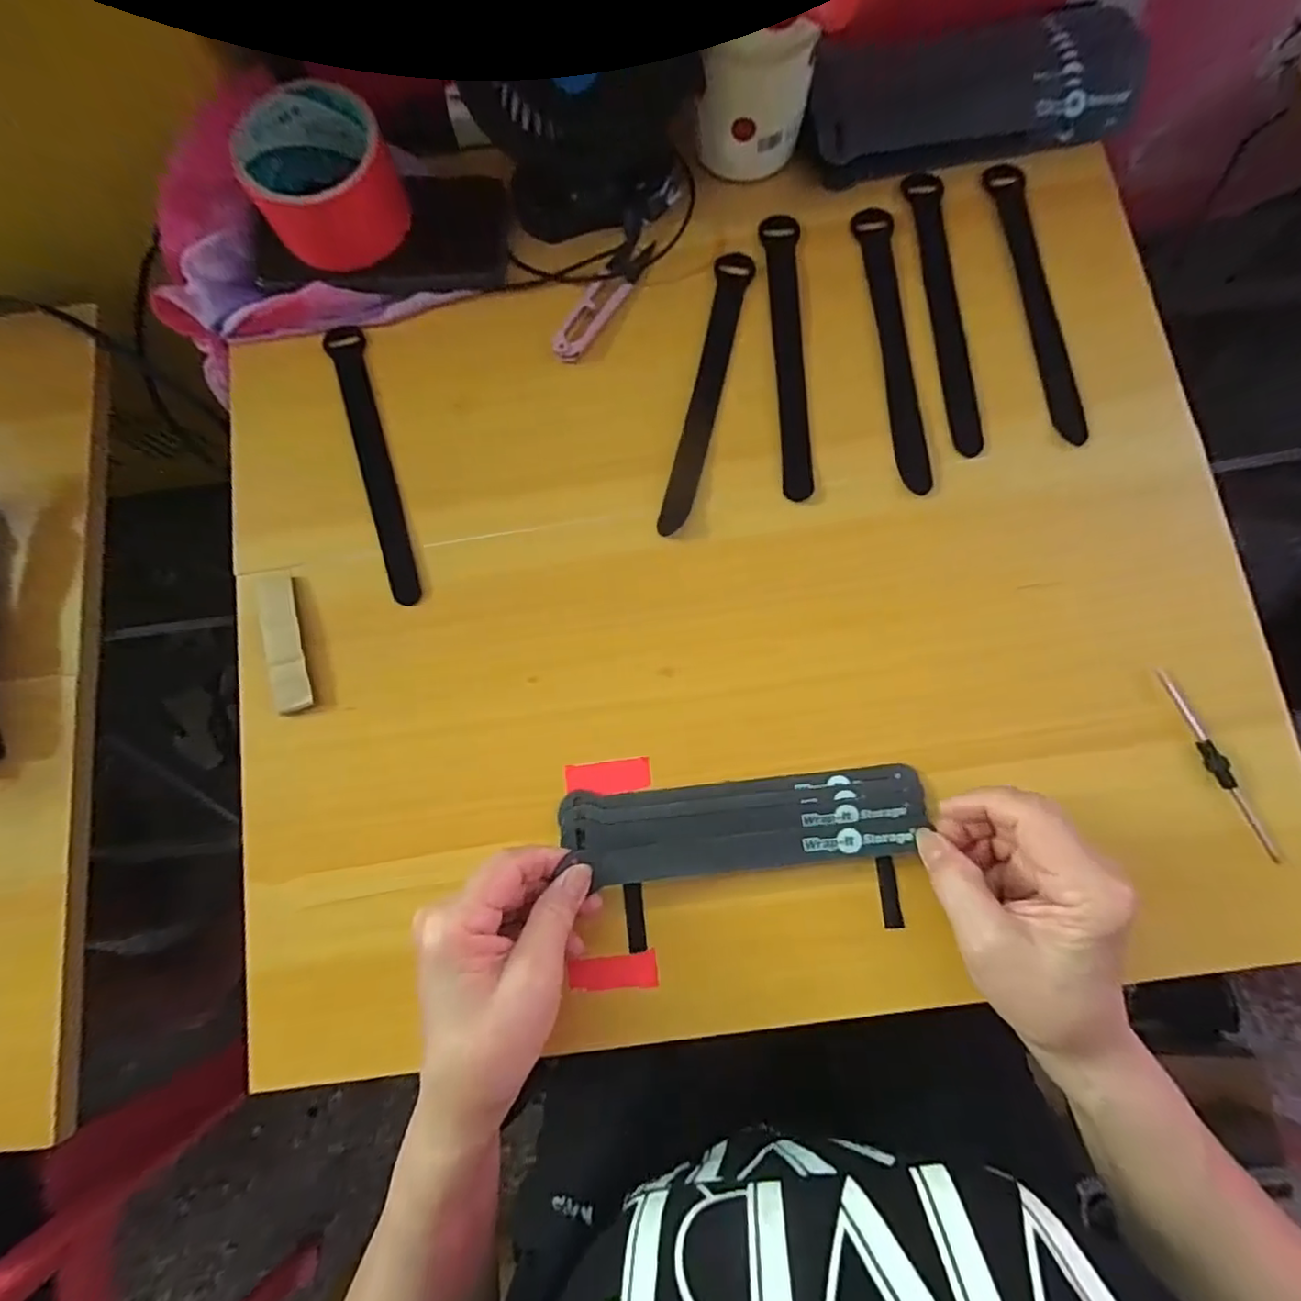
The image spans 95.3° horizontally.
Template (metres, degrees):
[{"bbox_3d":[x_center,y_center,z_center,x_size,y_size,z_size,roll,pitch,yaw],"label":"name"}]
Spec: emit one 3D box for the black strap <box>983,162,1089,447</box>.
[{"bbox_3d":[0.239,-0.217,0.367,0.024,0.006,0.190,-7,81,2],"label":"black strap"}]

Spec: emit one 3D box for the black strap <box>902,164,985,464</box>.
[{"bbox_3d":[0.185,-0.216,0.370,0.023,0.004,0.196,-6,81,2],"label":"black strap"}]

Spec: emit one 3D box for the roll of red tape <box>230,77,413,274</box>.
[{"bbox_3d":[-0.199,-0.289,0.364,0.082,0.058,0.090,-35,81,-2],"label":"roll of red tape"}]

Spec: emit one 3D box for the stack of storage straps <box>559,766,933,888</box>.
[{"bbox_3d":[0.051,0.097,0.328,0.194,0.016,0.049,-7,81,5],"label":"stack of storage straps"}]

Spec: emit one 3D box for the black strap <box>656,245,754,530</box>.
[{"bbox_3d":[0.034,-0.164,0.370,0.022,0.004,0.191,14,82,5],"label":"black strap"}]

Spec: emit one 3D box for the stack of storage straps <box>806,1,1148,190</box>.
[{"bbox_3d":[0.201,-0.352,0.374,0.197,0.038,0.065,-11,81,2],"label":"stack of storage straps"}]

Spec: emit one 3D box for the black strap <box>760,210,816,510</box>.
[{"bbox_3d":[0.087,-0.186,0.371,0.022,0.004,0.192,-3,81,3],"label":"black strap"}]

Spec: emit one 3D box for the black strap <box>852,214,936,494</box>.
[{"bbox_3d":[0.151,-0.189,0.367,0.021,0.004,0.193,-6,81,2],"label":"black strap"}]

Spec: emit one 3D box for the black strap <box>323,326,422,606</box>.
[{"bbox_3d":[-0.177,-0.123,0.381,0.022,0.004,0.198,-19,81,0],"label":"black strap"}]

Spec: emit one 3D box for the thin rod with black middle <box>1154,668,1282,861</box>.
[{"bbox_3d":[0.302,0.061,0.316,0.010,0.008,0.109,-26,81,-1],"label":"thin rod with black middle"}]

